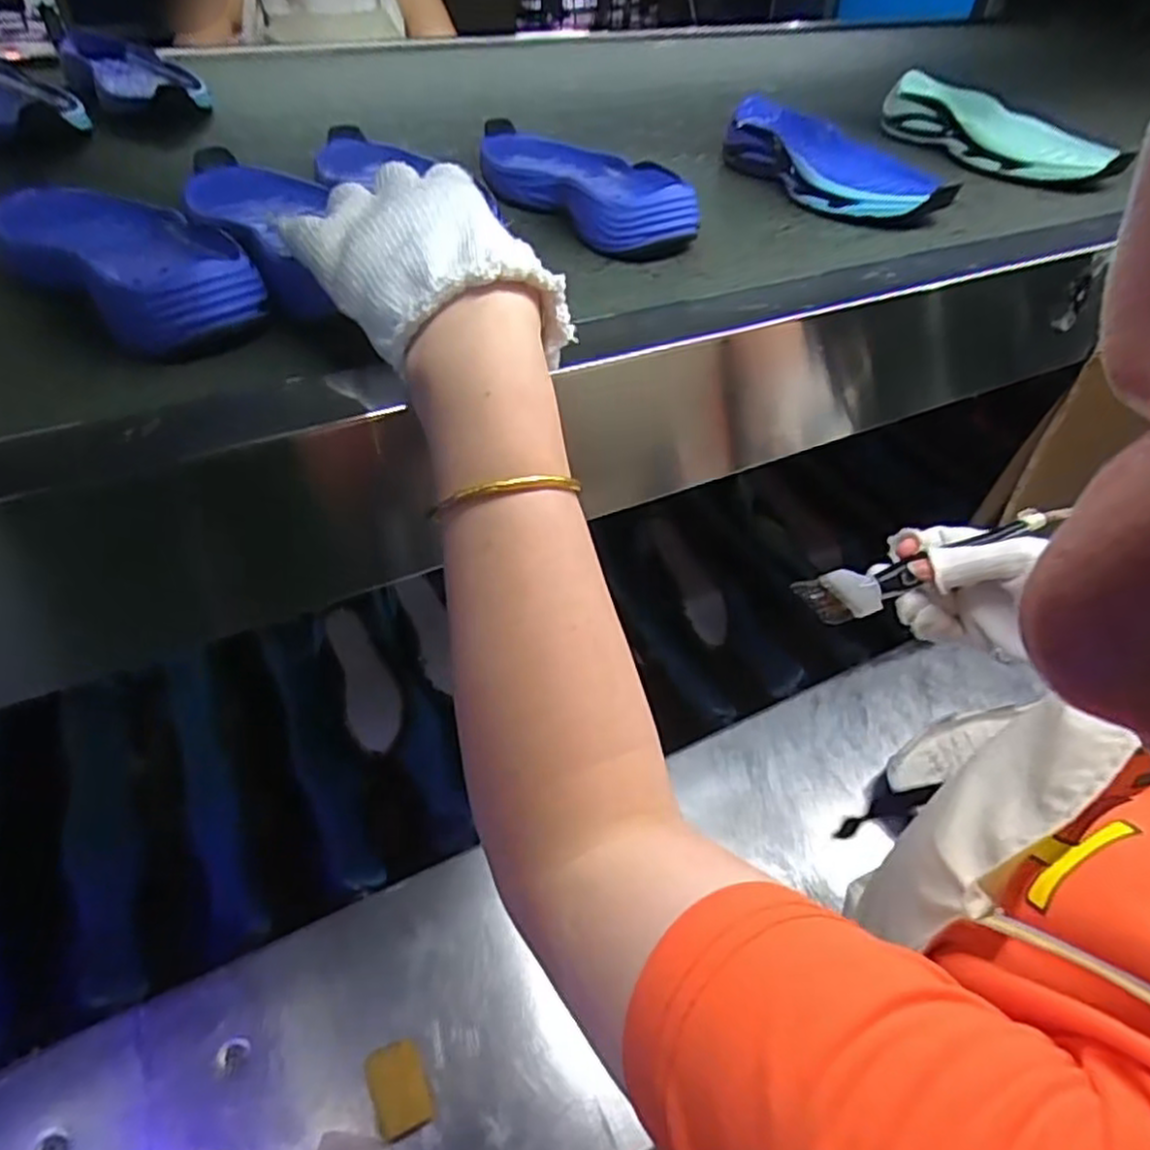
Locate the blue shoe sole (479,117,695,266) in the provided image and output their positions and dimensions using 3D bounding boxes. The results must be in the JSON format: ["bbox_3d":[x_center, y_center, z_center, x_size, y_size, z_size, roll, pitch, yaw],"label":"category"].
[{"bbox_3d":[0.004,-0.263,0.482,0.083,0.037,0.203,-19,49,-23],"label":"blue shoe sole"}]

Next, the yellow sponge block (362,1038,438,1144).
[{"bbox_3d":[-0.117,0.338,0.481,0.036,0.013,0.055,-18,49,-23],"label":"yellow sponge block"}]

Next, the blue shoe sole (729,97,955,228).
[{"bbox_3d":[0.191,-0.306,0.538,0.089,0.037,0.191,-15,48,-20],"label":"blue shoe sole"}]

